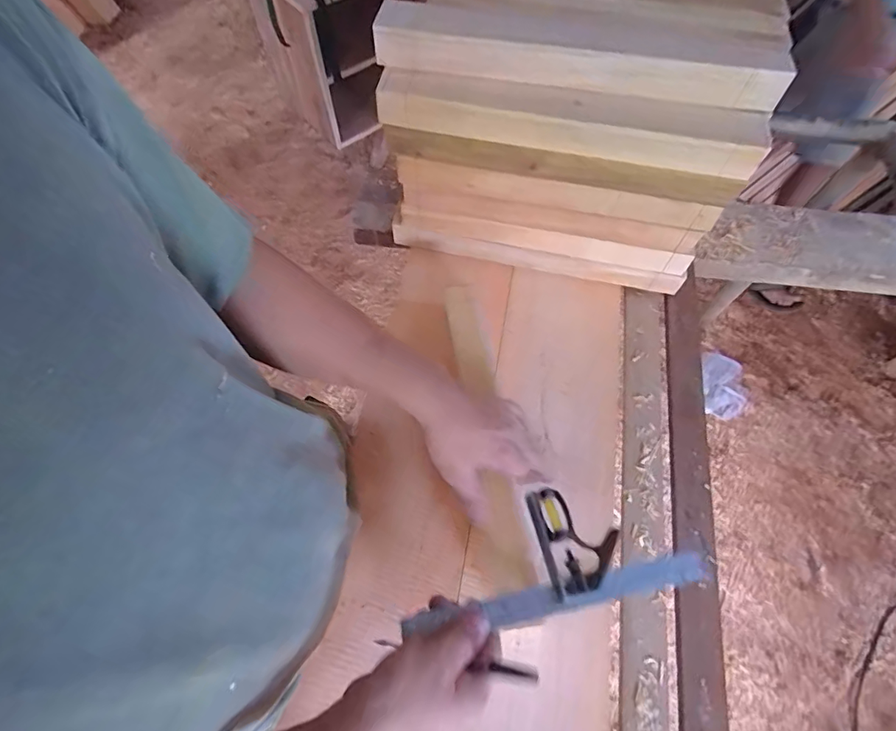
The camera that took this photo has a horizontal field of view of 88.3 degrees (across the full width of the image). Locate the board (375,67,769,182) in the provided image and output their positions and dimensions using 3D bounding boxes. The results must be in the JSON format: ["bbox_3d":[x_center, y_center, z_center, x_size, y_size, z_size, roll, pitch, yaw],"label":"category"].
[{"bbox_3d":[0.118,-0.249,0.472,0.377,0.044,0.052,11,64,4],"label":"board"}]

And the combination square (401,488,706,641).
[{"bbox_3d":[0.094,0.171,0.428,0.284,0.025,0.105,-6,63,-15],"label":"combination square"}]

